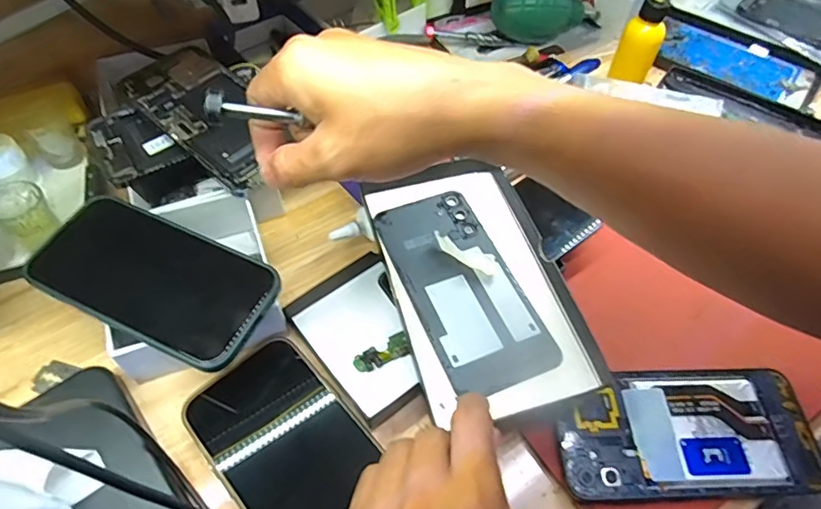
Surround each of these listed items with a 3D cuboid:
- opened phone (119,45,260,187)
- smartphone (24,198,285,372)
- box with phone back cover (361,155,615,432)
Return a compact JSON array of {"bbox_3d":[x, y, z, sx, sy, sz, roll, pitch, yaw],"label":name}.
[{"bbox_3d":[-0.157,-0.113,0.408,0.145,0.015,0.074,37,62,21],"label":"opened phone"},{"bbox_3d":[-0.158,0.013,0.322,0.144,0.011,0.073,22,58,12],"label":"smartphone"},{"bbox_3d":[0.042,0.012,0.357,0.110,0.015,0.202,-15,58,-12],"label":"box with phone back cover"}]

